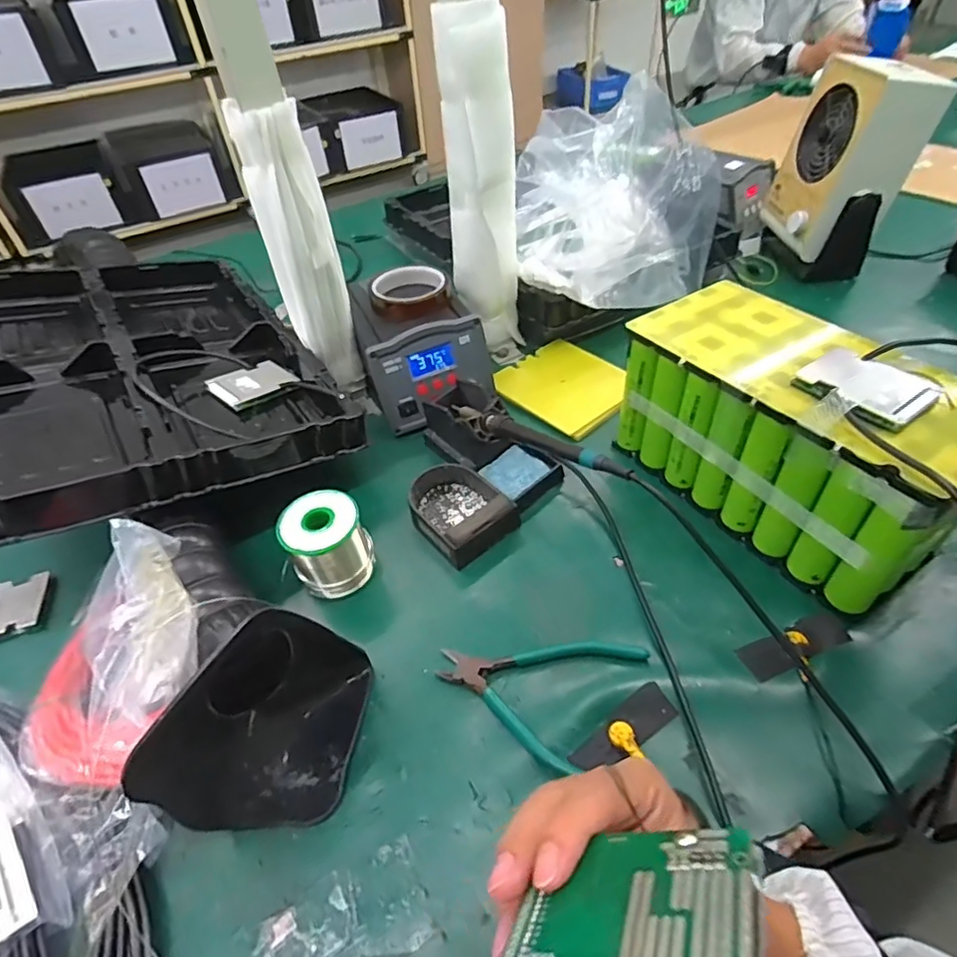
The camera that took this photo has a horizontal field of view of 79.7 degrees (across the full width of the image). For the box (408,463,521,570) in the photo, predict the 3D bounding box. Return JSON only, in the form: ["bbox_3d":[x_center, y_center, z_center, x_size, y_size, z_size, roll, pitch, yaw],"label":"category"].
[{"bbox_3d":[-0.021,0.026,0.548,0.078,0.030,0.107,-35,53,-26],"label":"box"}]

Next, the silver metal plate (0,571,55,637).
[{"bbox_3d":[-0.437,0.119,0.521,0.078,0.007,0.059,-14,47,-9],"label":"silver metal plate"}]

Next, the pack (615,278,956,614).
[{"bbox_3d":[0.268,-0.045,0.505,0.139,0.156,0.276,-28,50,-21],"label":"pack"}]

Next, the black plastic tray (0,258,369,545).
[{"bbox_3d":[-0.384,-0.122,0.624,0.340,0.077,0.478,-18,46,-32],"label":"black plastic tray"}]

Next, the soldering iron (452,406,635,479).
[{"bbox_3d":[0.046,-0.036,0.505,0.017,0.015,0.233,-32,33,-22],"label":"soldering iron"}]

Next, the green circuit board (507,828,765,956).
[{"bbox_3d":[0.050,0.140,0.182,0.076,0.006,0.059,-22,7,32],"label":"green circuit board"}]

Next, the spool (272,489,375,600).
[{"bbox_3d":[-0.134,0.060,0.514,0.067,0.085,0.056,-27,50,-20],"label":"spool"}]

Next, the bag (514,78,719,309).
[{"bbox_3d":[0.146,-0.338,0.675,0.199,0.211,0.283,1,46,5],"label":"bag"}]

